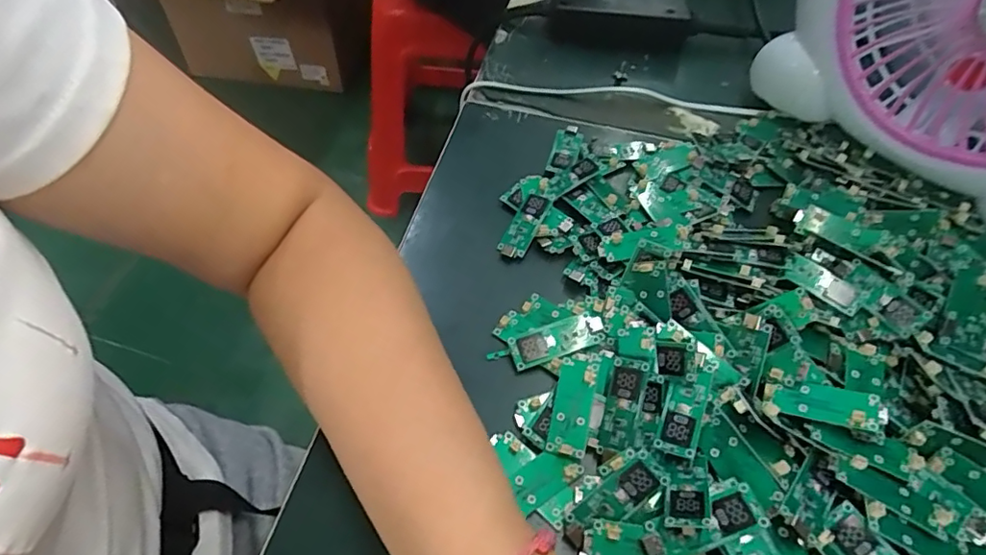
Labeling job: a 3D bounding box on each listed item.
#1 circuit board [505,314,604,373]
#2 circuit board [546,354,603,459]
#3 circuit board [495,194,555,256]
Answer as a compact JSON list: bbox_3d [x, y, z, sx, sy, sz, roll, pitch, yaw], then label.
[{"bbox_3d":[0.035,0.032,0.298,0.050,0.006,0.019,-14,56,-11],"label":"circuit board"},{"bbox_3d":[0.040,0.062,0.275,0.018,0.008,0.052,13,69,9],"label":"circuit board"},{"bbox_3d":[0.019,-0.033,0.348,0.019,0.008,0.046,25,72,16],"label":"circuit board"}]

